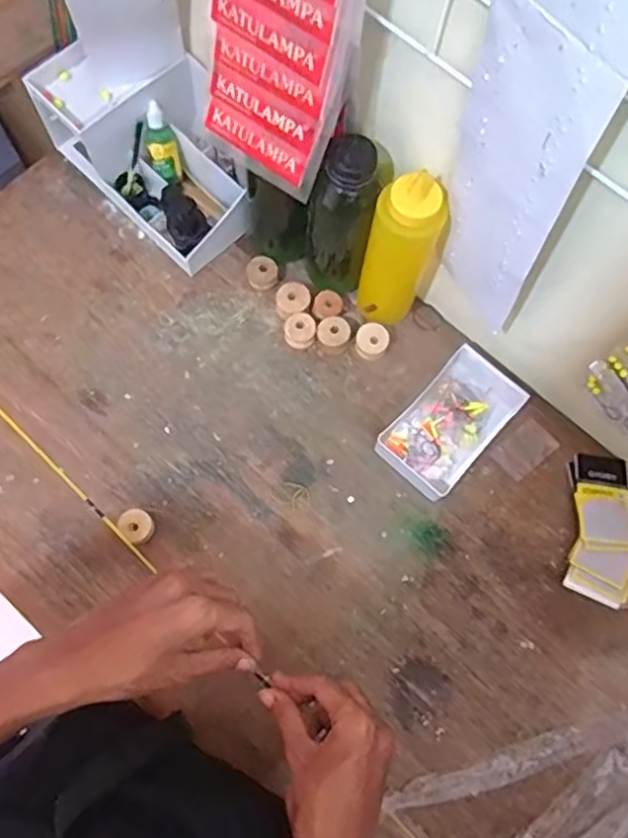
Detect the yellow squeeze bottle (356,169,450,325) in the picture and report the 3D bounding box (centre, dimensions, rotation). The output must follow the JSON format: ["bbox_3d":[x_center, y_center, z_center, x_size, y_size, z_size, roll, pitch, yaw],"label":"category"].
[{"bbox_3d":[0.079,-0.150,0.619,0.064,0.190,0.058,21,73,4],"label":"yellow squeeze bottle"}]

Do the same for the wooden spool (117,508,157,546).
[{"bbox_3d":[-0.167,0.101,0.623,0.028,0.021,0.028,1,73,-2],"label":"wooden spool"}]

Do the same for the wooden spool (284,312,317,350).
[{"bbox_3d":[-0.014,-0.090,0.684,0.030,0.031,0.031,1,73,-2],"label":"wooden spool"}]

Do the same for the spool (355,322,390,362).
[{"bbox_3d":[0.060,-0.080,0.684,0.032,0.023,0.034,1,73,-2],"label":"spool"}]

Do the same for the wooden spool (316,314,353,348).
[{"bbox_3d":[0.021,-0.089,0.685,0.035,0.023,0.032,1,73,-2],"label":"wooden spool"}]

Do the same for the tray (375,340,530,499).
[{"bbox_3d":[0.137,0.004,0.660,0.082,0.032,0.145,42,76,10],"label":"tray"}]

